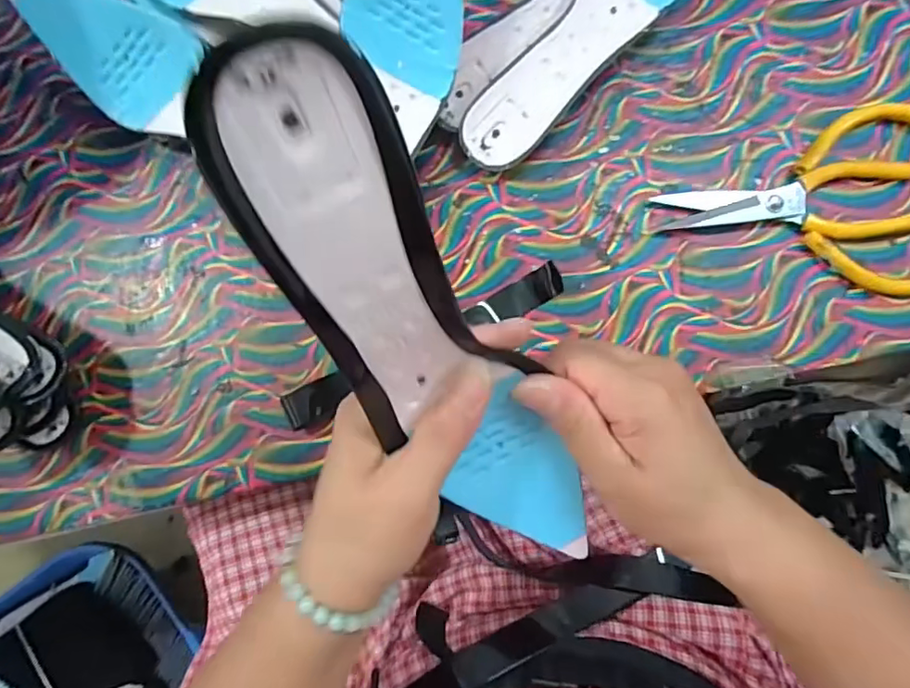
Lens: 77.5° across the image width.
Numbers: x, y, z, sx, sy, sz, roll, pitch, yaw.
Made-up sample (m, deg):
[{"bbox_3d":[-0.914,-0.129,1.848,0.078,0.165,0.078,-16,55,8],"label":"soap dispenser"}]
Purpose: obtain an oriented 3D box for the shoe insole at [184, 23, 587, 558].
[{"bbox_3d":[-0.006,0.013,0.213,0.056,0.245,0.032,-31,42,0],"label":"shoe insole"}]

